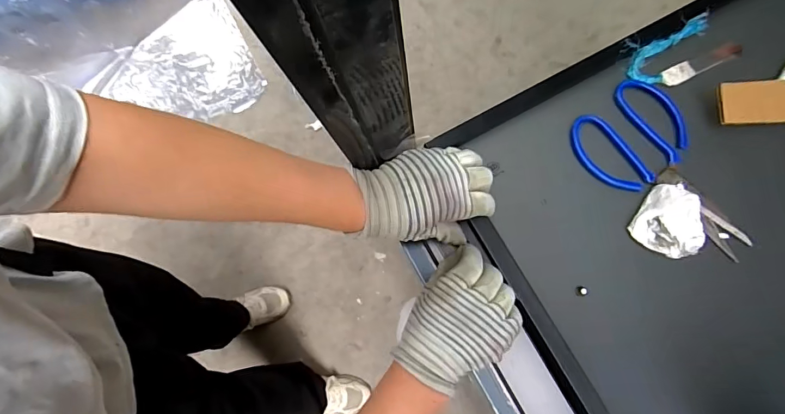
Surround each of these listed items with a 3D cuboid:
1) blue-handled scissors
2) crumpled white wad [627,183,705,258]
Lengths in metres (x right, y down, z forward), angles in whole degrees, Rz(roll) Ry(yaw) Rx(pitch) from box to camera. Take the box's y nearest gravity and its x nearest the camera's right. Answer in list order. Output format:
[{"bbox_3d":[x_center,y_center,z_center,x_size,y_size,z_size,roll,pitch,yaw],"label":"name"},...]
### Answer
[{"bbox_3d":[0.280,-0.035,0.424,0.110,0.020,0.195,-38,79,-9],"label":"blue-handled scissors"},{"bbox_3d":[0.267,0.017,0.393,0.060,0.022,0.061,37,79,8],"label":"crumpled white wad"}]

